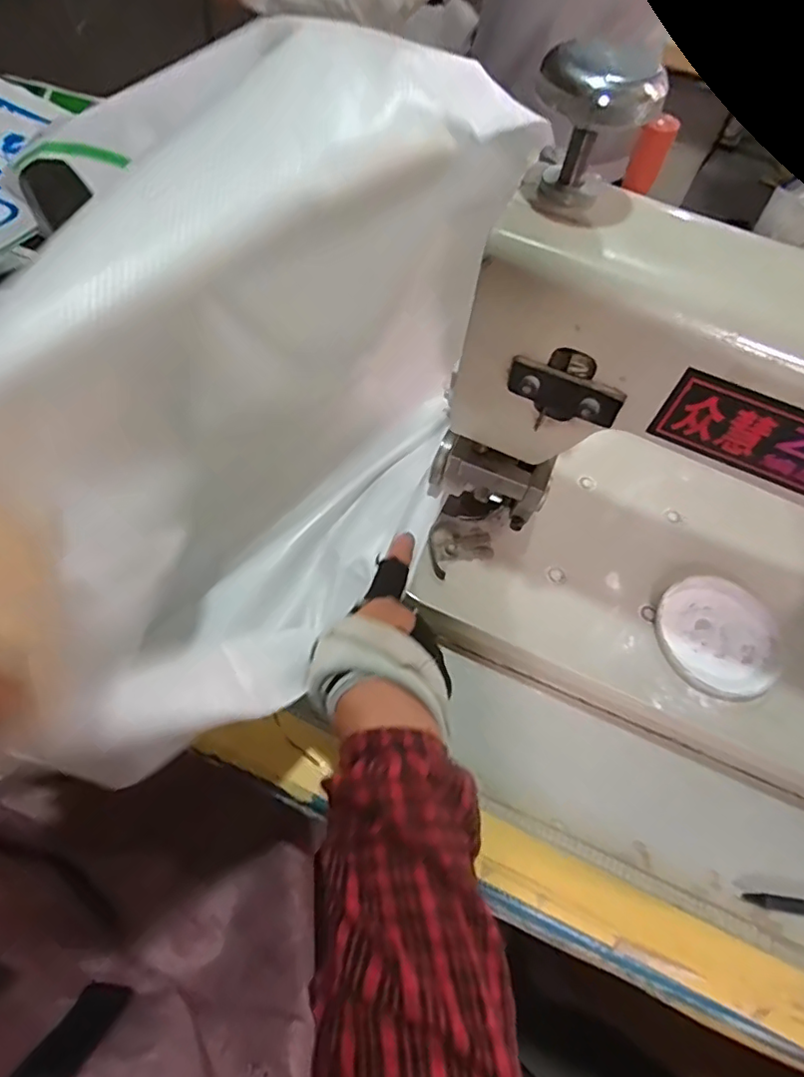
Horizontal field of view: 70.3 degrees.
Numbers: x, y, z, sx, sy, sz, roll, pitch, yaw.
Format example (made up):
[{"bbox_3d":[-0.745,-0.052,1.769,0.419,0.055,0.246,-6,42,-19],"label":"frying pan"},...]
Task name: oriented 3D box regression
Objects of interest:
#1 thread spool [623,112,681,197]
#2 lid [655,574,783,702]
[{"bbox_3d":[0.135,-0.209,0.310,0.017,0.033,0.016,2,59,-3],"label":"thread spool"},{"bbox_3d":[0.234,0.071,0.421,0.092,0.005,0.088,2,59,-3],"label":"lid"}]

